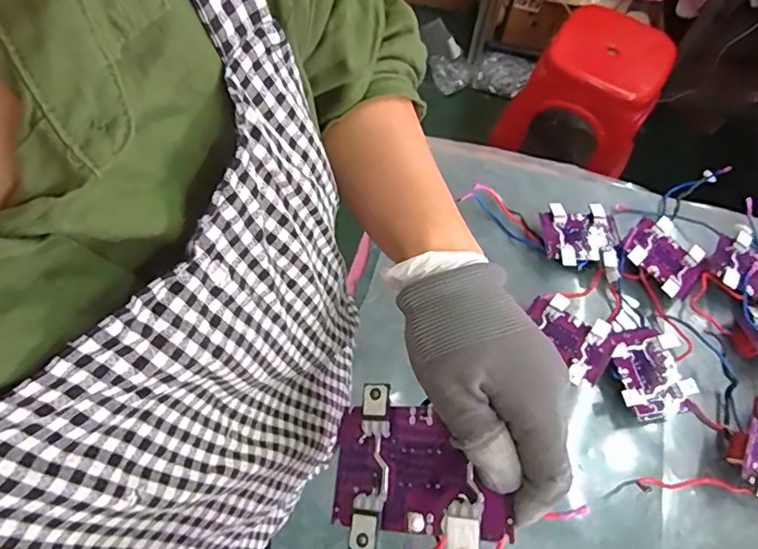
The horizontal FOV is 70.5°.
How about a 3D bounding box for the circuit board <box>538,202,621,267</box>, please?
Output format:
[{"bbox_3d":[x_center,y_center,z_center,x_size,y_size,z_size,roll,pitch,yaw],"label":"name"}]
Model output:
[{"bbox_3d":[0.247,-0.048,0.653,0.096,0.015,0.082,0,66,-8],"label":"circuit board"}]

